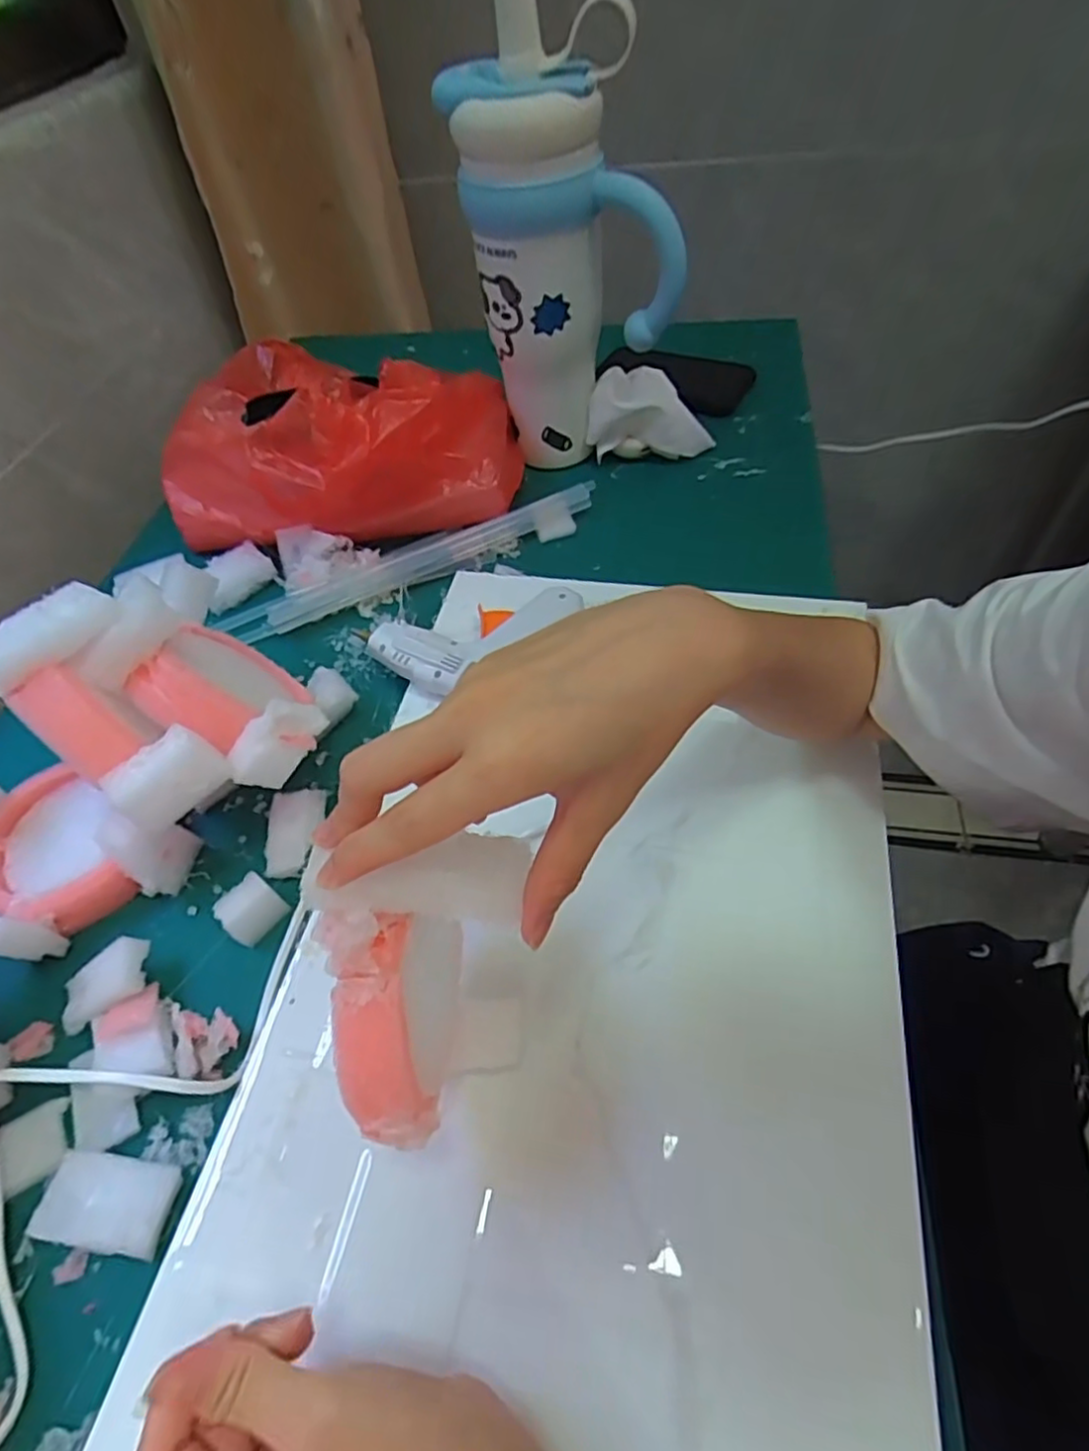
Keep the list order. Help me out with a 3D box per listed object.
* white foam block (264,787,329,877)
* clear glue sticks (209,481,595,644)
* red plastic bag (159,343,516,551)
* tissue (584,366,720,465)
[{"bbox_3d":[-0.150,0.062,0.400,0.028,0.010,0.055,-3,53,5],"label":"white foam block"},{"bbox_3d":[-0.102,-0.134,0.529,0.309,0.019,0.039,-23,54,-11],"label":"clear glue sticks"},{"bbox_3d":[-0.167,-0.239,0.552,0.274,0.120,0.193,8,55,12],"label":"red plastic bag"},{"bbox_3d":[0.094,-0.267,0.587,0.107,0.062,0.044,6,55,11],"label":"tissue"}]

